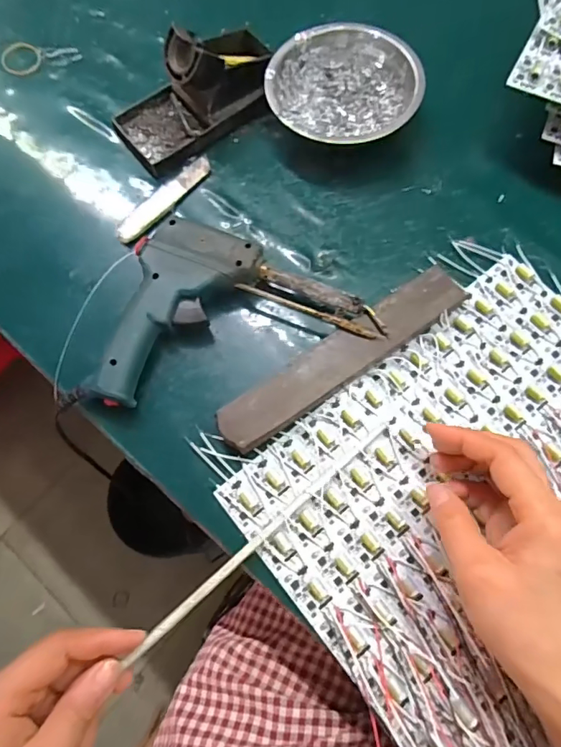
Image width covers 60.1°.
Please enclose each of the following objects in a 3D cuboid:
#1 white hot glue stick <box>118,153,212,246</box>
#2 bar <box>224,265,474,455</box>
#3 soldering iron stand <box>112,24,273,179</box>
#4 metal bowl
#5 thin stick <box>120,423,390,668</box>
[{"bbox_3d":[-0.097,-0.147,0.404,0.021,0.011,0.103,36,75,13],"label":"white hot glue stick"},{"bbox_3d":[0.046,-0.011,0.348,0.199,0.018,0.034,-34,73,-10],"label":"bar"},{"bbox_3d":[-0.070,-0.247,0.413,0.151,0.062,0.076,-34,73,-10],"label":"soldering iron stand"},{"bbox_3d":[0.053,-0.241,0.421,0.128,0.040,0.119,-19,71,-6],"label":"metal bowl"},{"bbox_3d":[-0.009,0.103,0.312,0.215,0.009,0.007,-39,74,-13],"label":"thin stick"}]

